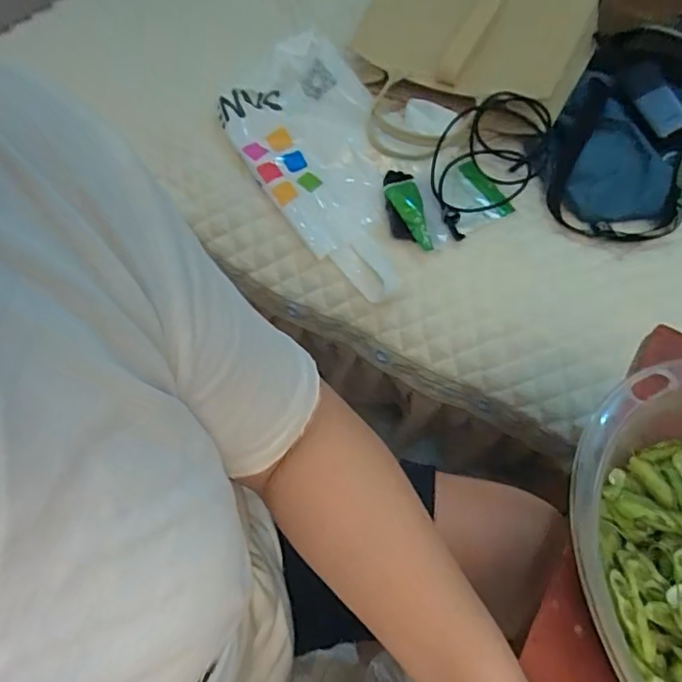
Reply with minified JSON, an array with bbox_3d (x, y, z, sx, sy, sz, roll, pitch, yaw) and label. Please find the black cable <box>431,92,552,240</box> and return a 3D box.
[{"bbox_3d":[0.207,-0.249,0.797,0.153,0.107,0.188,21,63,9],"label":"black cable"}]

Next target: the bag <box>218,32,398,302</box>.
[{"bbox_3d":[-0.026,-0.264,0.827,0.203,0.057,0.435,-27,80,-11],"label":"bag"}]

